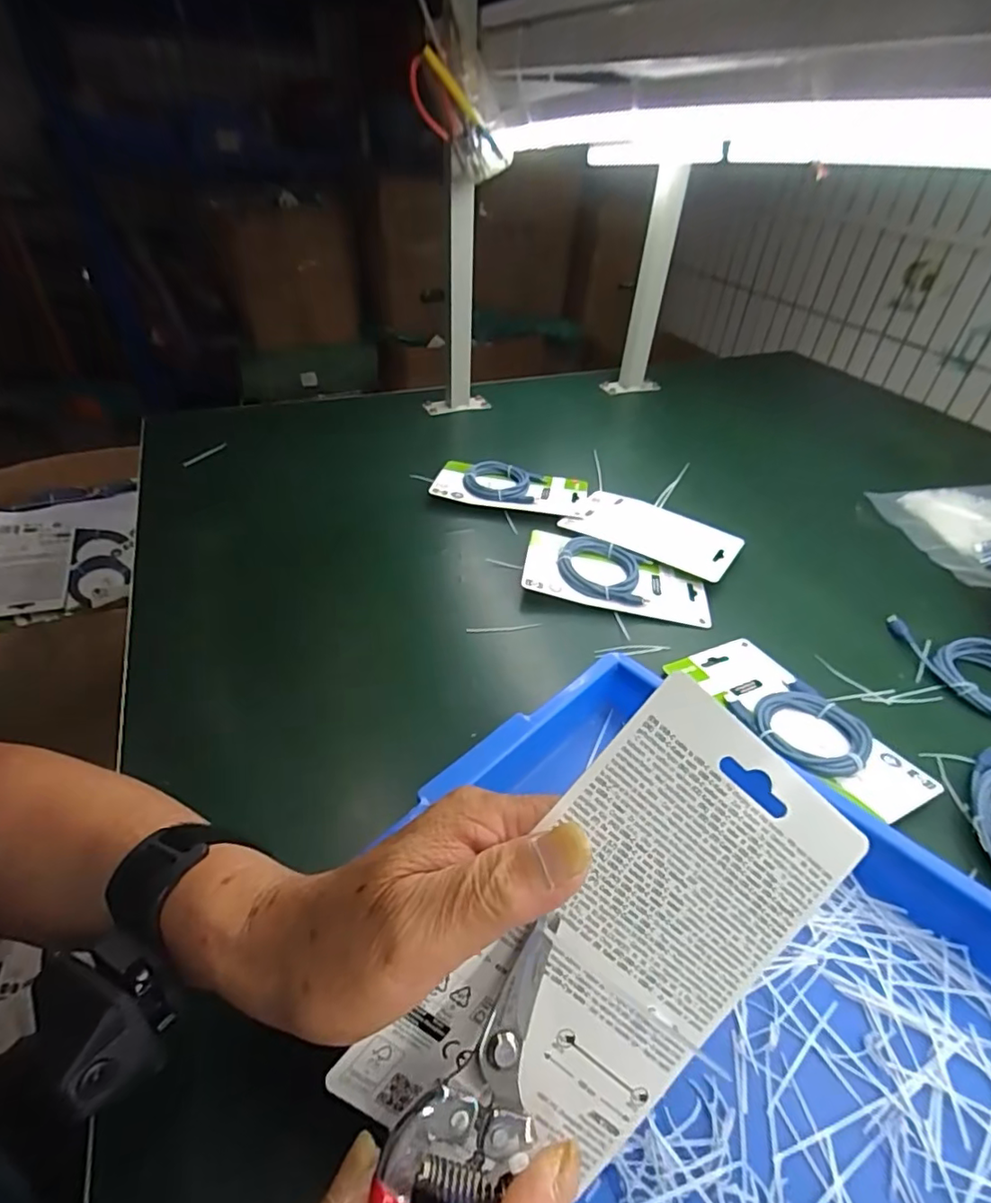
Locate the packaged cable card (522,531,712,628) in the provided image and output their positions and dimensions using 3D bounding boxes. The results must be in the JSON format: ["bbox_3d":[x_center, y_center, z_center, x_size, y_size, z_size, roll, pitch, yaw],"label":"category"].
[{"bbox_3d":[0.118,-0.025,0.560,0.178,0.022,0.092,12,41,9],"label":"packaged cable card"}]

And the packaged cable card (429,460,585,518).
[{"bbox_3d":[0.018,-0.136,0.684,0.177,0.022,0.090,10,41,7],"label":"packaged cable card"}]

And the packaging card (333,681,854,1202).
[{"bbox_3d":[0.041,0.120,0.195,0.095,0.174,0.004,42,-1,-7],"label":"packaging card"}]

